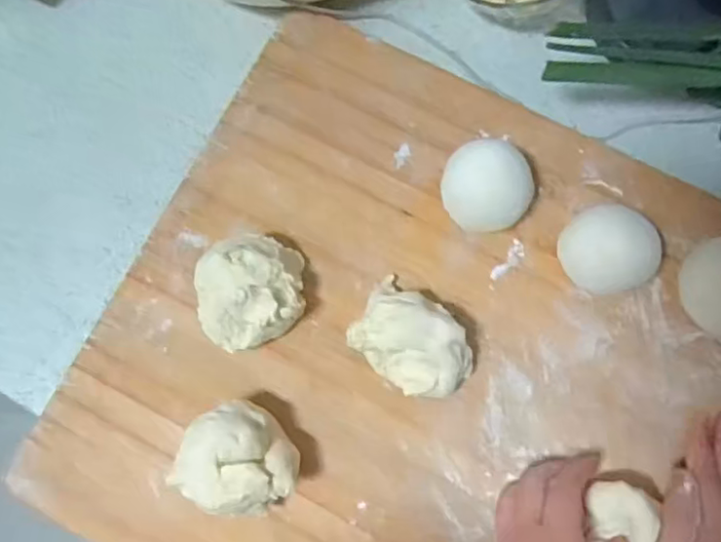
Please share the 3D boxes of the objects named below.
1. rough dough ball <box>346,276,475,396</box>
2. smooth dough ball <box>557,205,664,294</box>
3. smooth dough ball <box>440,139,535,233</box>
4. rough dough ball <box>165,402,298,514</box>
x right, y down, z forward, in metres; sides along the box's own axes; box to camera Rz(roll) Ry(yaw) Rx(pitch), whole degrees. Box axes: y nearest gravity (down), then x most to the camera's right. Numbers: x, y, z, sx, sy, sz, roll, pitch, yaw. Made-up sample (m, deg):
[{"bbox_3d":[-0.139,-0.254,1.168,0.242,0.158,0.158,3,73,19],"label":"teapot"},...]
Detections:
[{"bbox_3d":[0.034,0.046,0.399,0.080,0.050,0.057,38,82,8],"label":"rough dough ball"},{"bbox_3d":[0.160,-0.013,0.401,0.049,0.059,0.054,-13,79,-1],"label":"smooth dough ball"},{"bbox_3d":[0.087,-0.055,0.418,0.057,0.048,0.053,0,79,1],"label":"smooth dough ball"},{"bbox_3d":[-0.075,0.119,0.390,0.070,0.049,0.064,0,79,1],"label":"rough dough ball"}]

